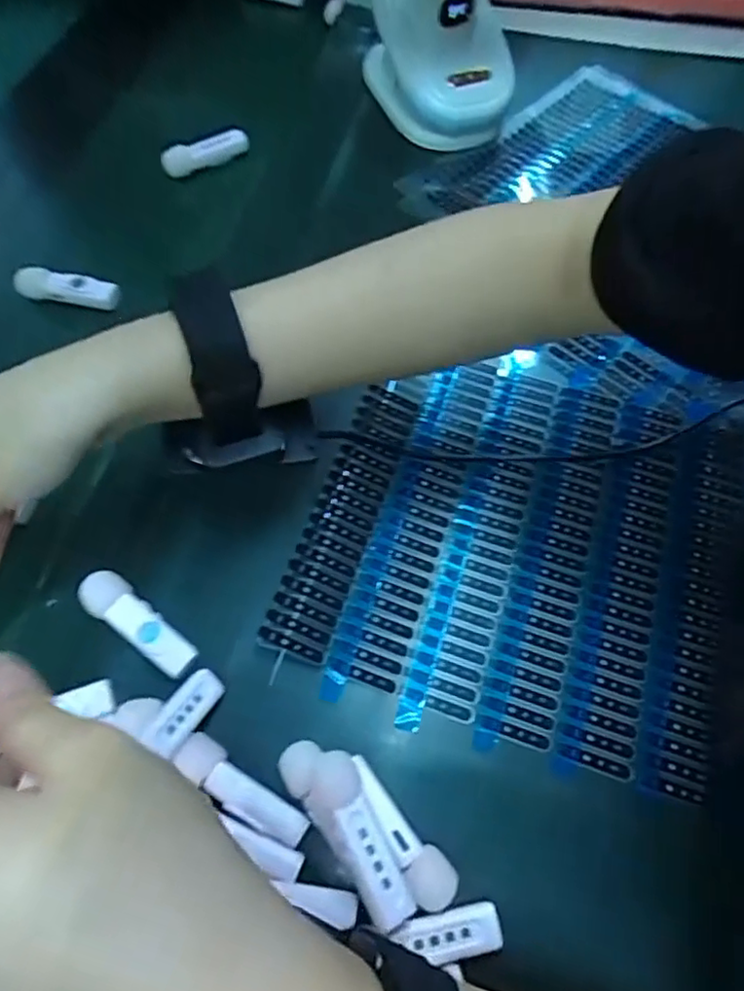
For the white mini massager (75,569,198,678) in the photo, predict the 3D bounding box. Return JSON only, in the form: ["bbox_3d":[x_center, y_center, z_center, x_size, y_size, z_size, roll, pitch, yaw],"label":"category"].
[{"bbox_3d":[-0.108,0.058,0.297,0.063,0.011,0.020,32,65,14],"label":"white mini massager"}]

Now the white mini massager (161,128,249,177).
[{"bbox_3d":[-0.123,-0.254,0.473,0.064,0.019,0.016,-17,64,-11],"label":"white mini massager"}]

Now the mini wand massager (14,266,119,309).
[{"bbox_3d":[-0.197,-0.134,0.411,0.067,0.013,0.015,11,62,4],"label":"mini wand massager"}]

